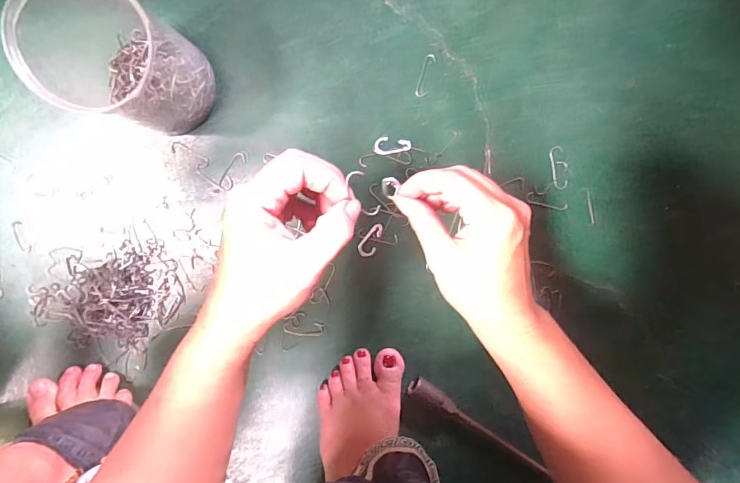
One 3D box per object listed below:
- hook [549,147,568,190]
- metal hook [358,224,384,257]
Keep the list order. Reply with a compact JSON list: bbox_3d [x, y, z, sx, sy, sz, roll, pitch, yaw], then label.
[{"bbox_3d":[0.190,-0.074,0.426,0.014,0.004,0.043,-12,93,4],"label":"hook"},{"bbox_3d":[0.000,-0.002,0.438,0.019,0.004,0.036,22,95,1],"label":"metal hook"}]

